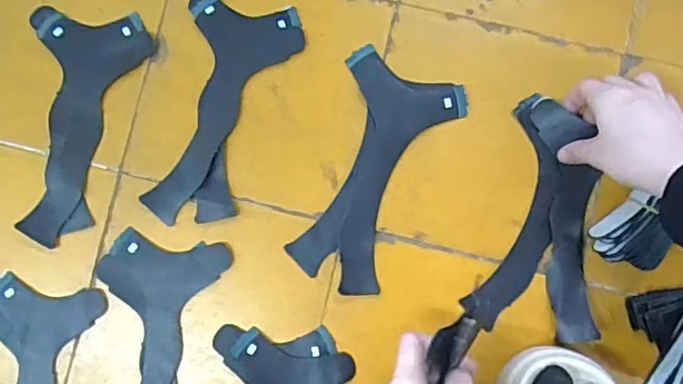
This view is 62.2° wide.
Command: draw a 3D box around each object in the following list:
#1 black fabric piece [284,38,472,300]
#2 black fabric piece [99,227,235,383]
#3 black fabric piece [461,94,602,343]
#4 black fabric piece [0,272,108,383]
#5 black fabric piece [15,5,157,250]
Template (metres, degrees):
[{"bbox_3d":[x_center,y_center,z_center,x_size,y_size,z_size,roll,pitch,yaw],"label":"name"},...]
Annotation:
[{"bbox_3d":[0.023,-0.017,0.489,0.099,0.004,0.195,24,87,3],"label":"black fabric piece"},{"bbox_3d":[-0.161,0.140,0.483,0.106,0.004,0.200,7,86,2],"label":"black fabric piece"},{"bbox_3d":[0.163,0.019,0.473,0.095,0.014,0.195,4,86,2],"label":"black fabric piece"},{"bbox_3d":[-0.276,0.171,0.486,0.099,0.005,0.190,14,85,-1],"label":"black fabric piece"},{"bbox_3d":[-0.235,-0.059,0.497,0.102,0.007,0.204,10,86,2],"label":"black fabric piece"}]

